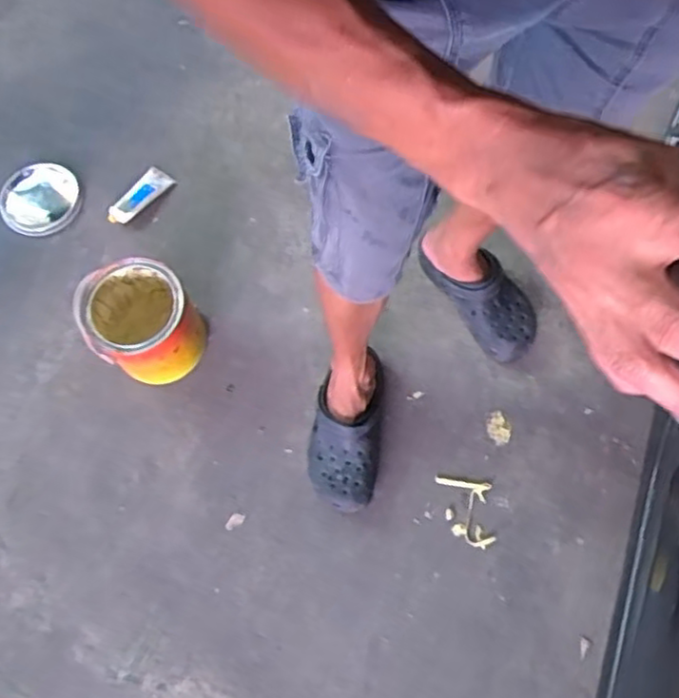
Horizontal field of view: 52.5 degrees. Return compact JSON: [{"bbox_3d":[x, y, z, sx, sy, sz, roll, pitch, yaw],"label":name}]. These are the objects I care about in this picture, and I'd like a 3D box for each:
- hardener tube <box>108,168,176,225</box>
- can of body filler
[{"bbox_3d":[-0.375,-0.286,1.286,0.055,0.027,0.147,31,60,12],"label":"hardener tube"},{"bbox_3d":[-0.316,-0.041,1.119,0.163,0.157,0.172,-38,71,-9],"label":"can of body filler"}]

